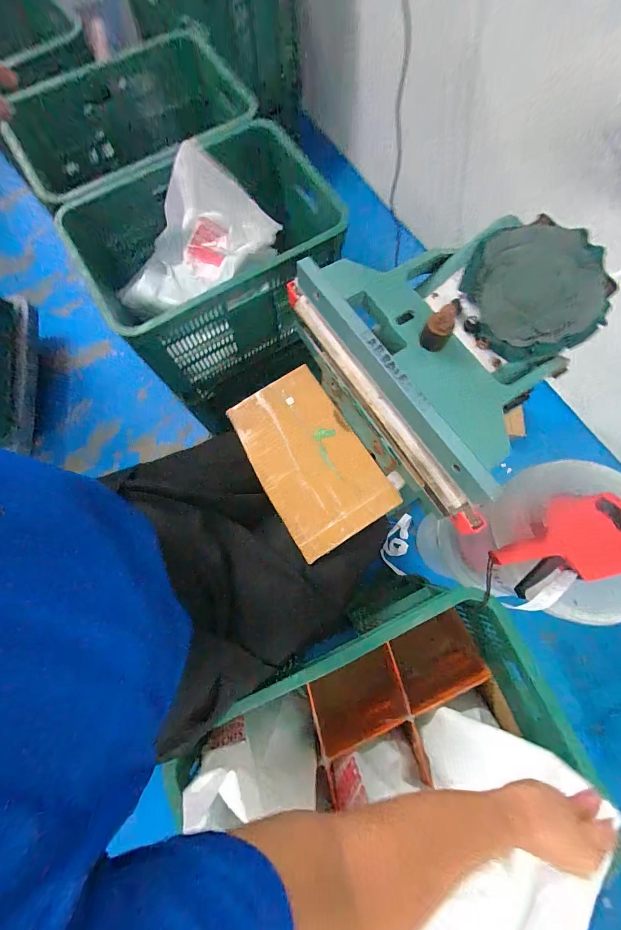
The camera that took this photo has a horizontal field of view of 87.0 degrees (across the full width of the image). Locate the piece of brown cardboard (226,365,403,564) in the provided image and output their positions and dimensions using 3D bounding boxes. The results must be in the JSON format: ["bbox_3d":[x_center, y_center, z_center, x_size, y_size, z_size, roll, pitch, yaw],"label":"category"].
[{"bbox_3d":[-0.007,-0.011,0.526,0.169,0.010,0.279,-33,78,-7],"label":"piece of brown cardboard"}]

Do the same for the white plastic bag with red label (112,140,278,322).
[{"bbox_3d":[-0.274,-0.528,0.763,0.419,0.212,0.165,-35,78,-8],"label":"white plastic bag with red label"}]

